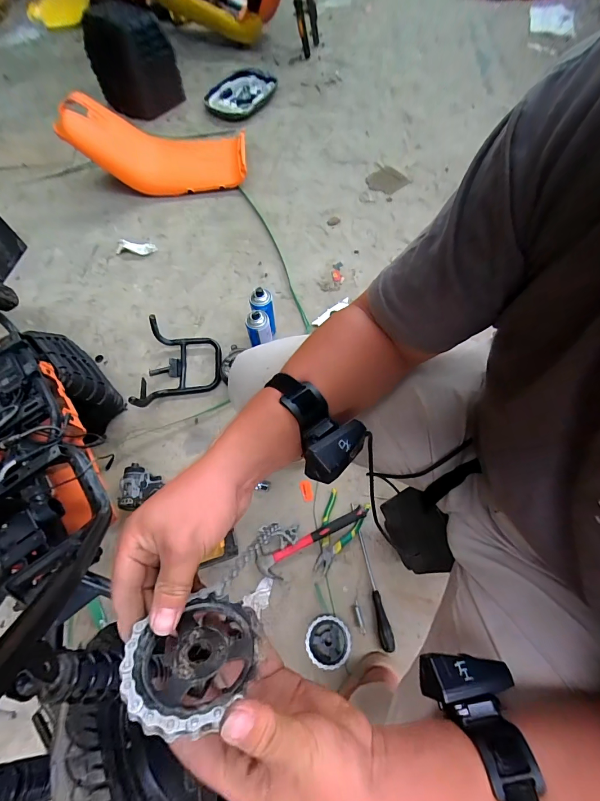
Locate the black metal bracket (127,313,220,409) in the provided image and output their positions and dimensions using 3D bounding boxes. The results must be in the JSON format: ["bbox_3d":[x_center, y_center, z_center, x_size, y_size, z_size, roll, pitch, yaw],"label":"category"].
[{"bbox_3d":[-0.325,-0.095,0.957,0.200,0.134,0.272,-7,66,-3],"label":"black metal bracket"}]

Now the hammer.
[{"bbox_3d":[0.030,0.328,0.812,0.278,0.044,0.086,-20,67,-9],"label":"hammer"}]

